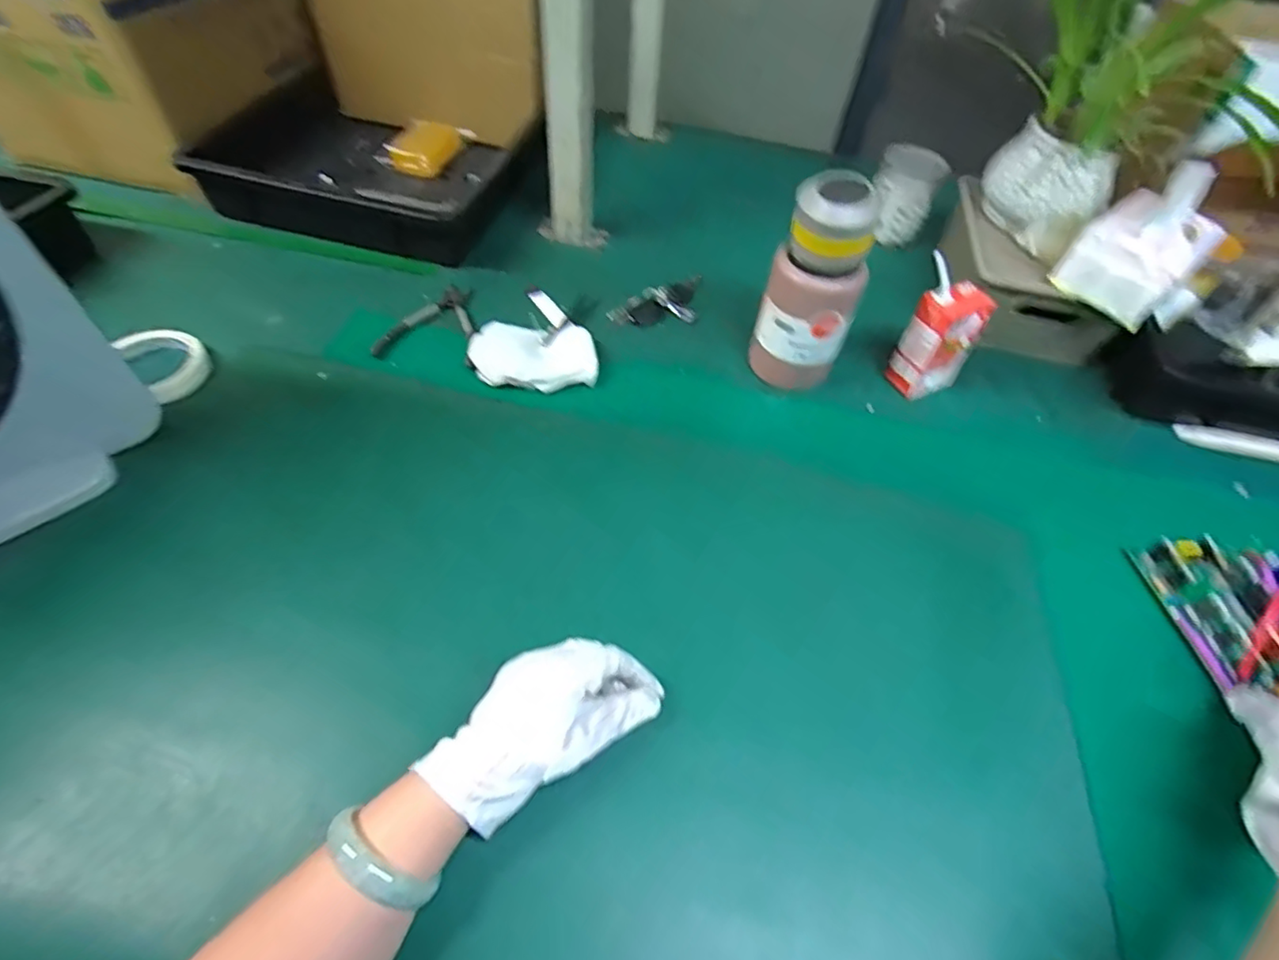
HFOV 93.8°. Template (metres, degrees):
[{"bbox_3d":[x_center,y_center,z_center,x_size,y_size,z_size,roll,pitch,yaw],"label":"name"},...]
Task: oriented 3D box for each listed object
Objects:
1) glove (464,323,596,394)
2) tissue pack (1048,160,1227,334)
[{"bbox_3d":[-0.114,-0.136,0.654,0.134,0.027,0.096,-7,54,-11],"label":"glove"},{"bbox_3d":[0.532,-0.251,0.625,0.139,0.103,0.099,-35,63,-27],"label":"tissue pack"}]

